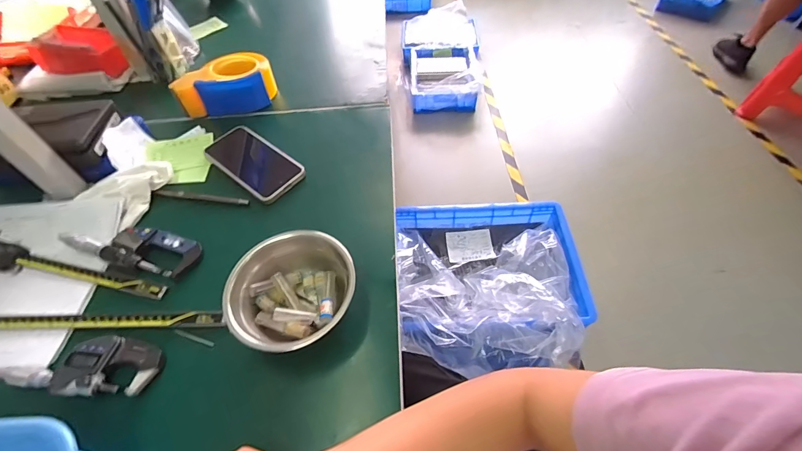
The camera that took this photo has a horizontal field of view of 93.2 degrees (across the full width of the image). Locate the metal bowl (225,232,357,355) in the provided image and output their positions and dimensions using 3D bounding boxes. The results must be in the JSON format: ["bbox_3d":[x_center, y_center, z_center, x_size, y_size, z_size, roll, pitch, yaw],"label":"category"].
[{"bbox_3d":[-0.115,0.069,0.404,0.131,0.060,0.131,-33,59,-20],"label":"metal bowl"}]

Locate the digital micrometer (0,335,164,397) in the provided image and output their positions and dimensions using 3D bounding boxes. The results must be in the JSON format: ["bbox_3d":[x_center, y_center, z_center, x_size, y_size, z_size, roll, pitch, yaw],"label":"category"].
[{"bbox_3d":[-0.321,0.141,0.383,0.148,0.021,0.056,0,54,2],"label":"digital micrometer"}]

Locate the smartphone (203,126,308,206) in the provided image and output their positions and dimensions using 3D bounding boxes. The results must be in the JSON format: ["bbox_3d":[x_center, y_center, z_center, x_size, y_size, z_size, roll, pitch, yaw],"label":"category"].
[{"bbox_3d":[-0.214,-0.092,0.551,0.159,0.015,0.074,34,62,24],"label":"smartphone"}]

